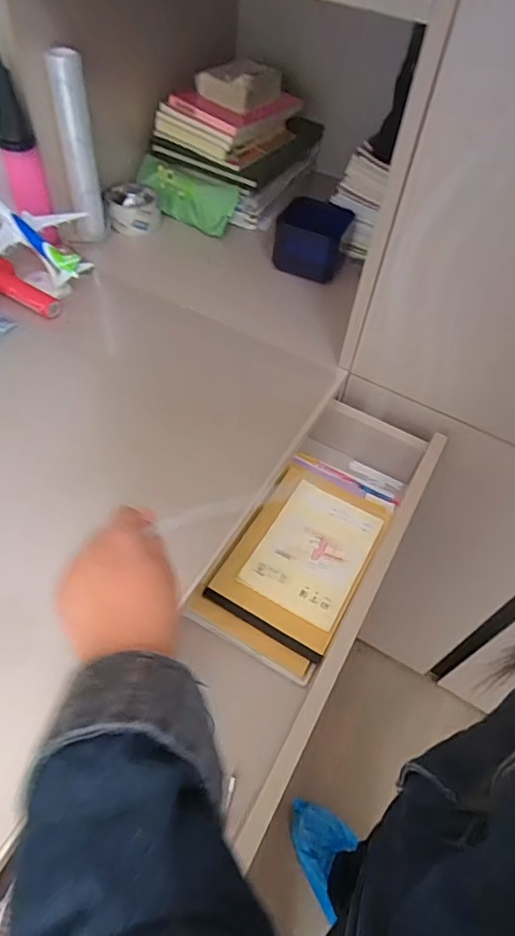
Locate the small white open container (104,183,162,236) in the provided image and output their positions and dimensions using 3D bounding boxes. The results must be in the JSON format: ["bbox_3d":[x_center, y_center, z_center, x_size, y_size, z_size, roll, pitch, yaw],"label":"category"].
[{"bbox_3d":[-0.211,-0.441,0.889,0.090,0.051,0.077,-4,53,-9],"label":"small white open container"}]

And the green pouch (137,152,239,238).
[{"bbox_3d":[-0.127,-0.473,0.908,0.187,0.087,0.048,26,54,14],"label":"green pouch"}]

